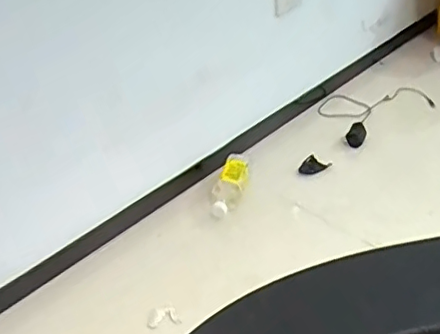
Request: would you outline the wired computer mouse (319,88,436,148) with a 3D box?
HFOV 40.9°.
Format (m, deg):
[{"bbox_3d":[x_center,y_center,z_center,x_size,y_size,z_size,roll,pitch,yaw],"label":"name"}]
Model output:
[{"bbox_3d":[0.398,-0.160,1.569,0.334,0.040,0.204,-28,43,-26],"label":"wired computer mouse"}]

